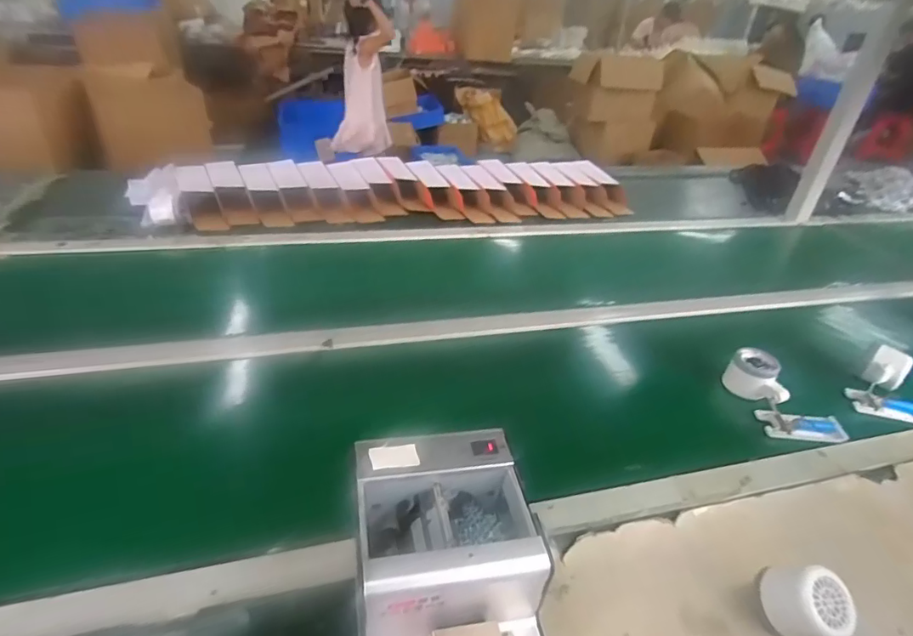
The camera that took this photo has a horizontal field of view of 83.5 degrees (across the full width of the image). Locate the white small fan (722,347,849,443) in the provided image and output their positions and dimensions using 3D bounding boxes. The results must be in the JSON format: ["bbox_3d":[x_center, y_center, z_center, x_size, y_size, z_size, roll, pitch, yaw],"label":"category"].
[{"bbox_3d":[0.437,0.107,0.683,0.080,0.070,0.154,-5,35,-16],"label":"white small fan"}]

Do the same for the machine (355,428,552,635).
[{"bbox_3d":[-0.008,0.202,0.380,0.128,0.143,0.174,-3,34,-12],"label":"machine"}]

